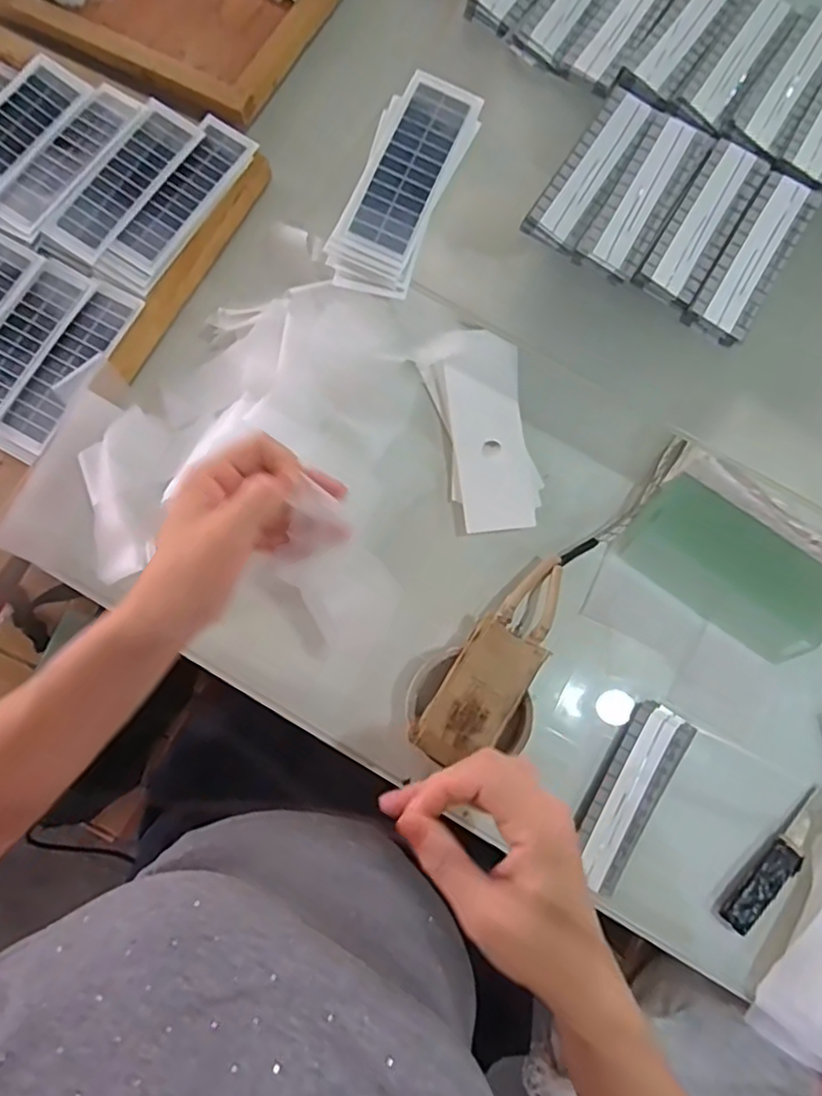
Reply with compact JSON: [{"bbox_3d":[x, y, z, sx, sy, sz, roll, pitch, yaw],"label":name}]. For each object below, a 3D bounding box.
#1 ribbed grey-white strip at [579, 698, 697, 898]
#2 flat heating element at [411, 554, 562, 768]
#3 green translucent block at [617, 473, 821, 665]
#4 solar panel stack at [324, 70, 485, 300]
[{"bbox_3d":[0.156,0.175,0.455,0.044,0.004,0.130,31,80,1],"label":"ribbed grey-white strip"},{"bbox_3d":[0.064,0.077,0.451,0.052,0.014,0.164,34,75,5],"label":"flat heating element"},{"bbox_3d":[0.235,0.015,0.473,0.143,0.046,0.067,36,81,7],"label":"green translucent block"},{"bbox_3d":[-0.004,-0.251,0.442,0.062,0.027,0.153,18,80,4],"label":"solar panel stack"}]

